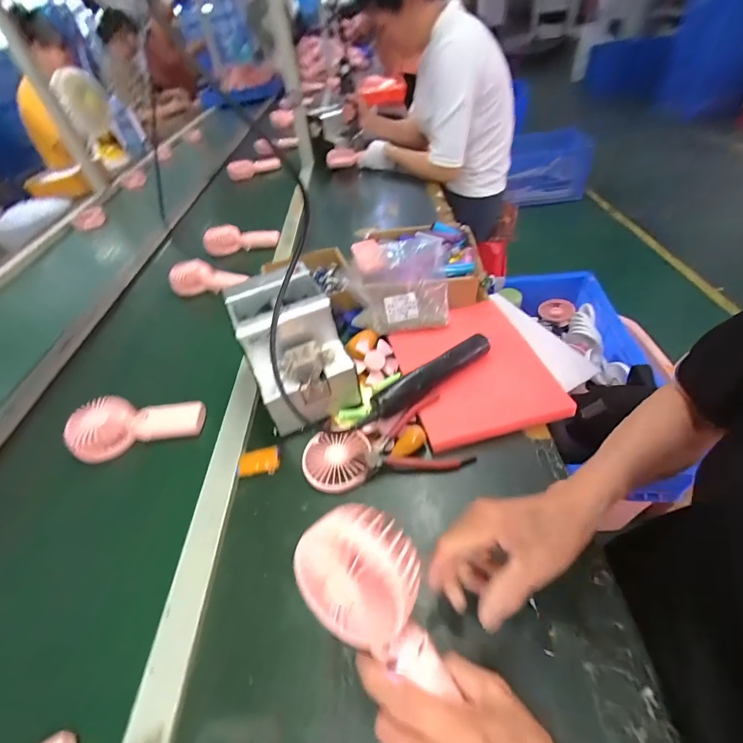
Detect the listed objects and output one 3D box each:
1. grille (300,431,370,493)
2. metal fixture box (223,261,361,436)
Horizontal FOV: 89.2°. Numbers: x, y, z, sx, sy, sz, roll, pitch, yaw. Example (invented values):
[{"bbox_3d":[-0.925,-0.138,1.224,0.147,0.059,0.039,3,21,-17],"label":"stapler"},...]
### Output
[{"bbox_3d":[-0.045,0.110,0.476,0.082,0.015,0.077,-5,44,7],"label":"grille"},{"bbox_3d":[-0.106,-0.029,0.525,0.125,0.149,0.165,-23,45,-12],"label":"metal fixture box"}]

